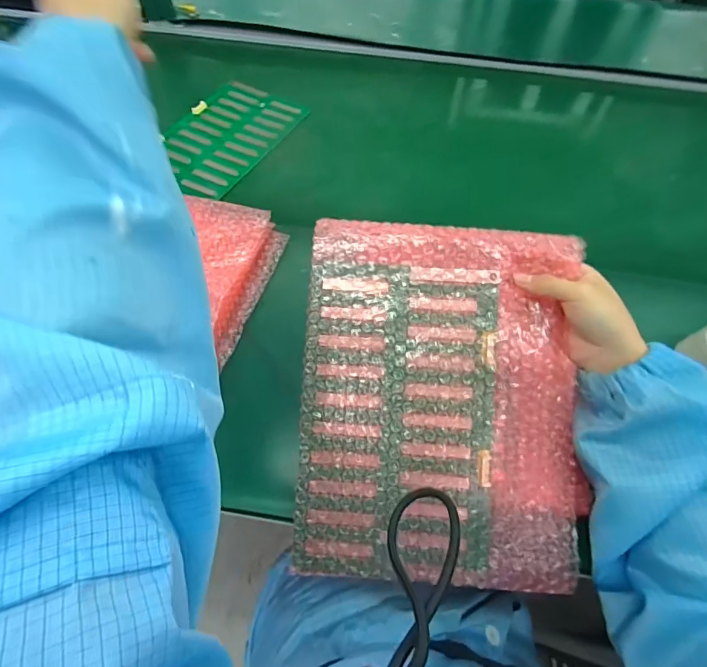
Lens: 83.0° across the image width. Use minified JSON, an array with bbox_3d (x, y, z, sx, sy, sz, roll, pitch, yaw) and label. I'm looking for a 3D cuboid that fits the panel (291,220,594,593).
[{"bbox_3d":[0.076,0.059,0.351,0.235,0.013,0.304,3,86,3],"label":"panel"}]

